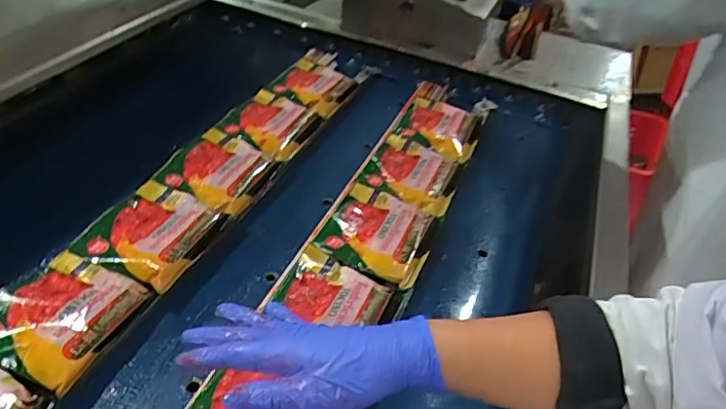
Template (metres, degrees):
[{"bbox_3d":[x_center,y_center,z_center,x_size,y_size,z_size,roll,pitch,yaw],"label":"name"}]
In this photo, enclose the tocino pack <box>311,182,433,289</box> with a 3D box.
[{"bbox_3d":[0.024,0.030,0.700,0.131,0.022,0.148,14,40,17],"label":"tocino pack"}]

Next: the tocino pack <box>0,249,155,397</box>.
[{"bbox_3d":[-0.309,0.109,0.561,0.131,0.027,0.141,12,39,15],"label":"tocino pack"}]

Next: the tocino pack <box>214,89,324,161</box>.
[{"bbox_3d":[-0.154,-0.134,0.913,0.136,0.034,0.172,9,38,11],"label":"tocino pack"}]

